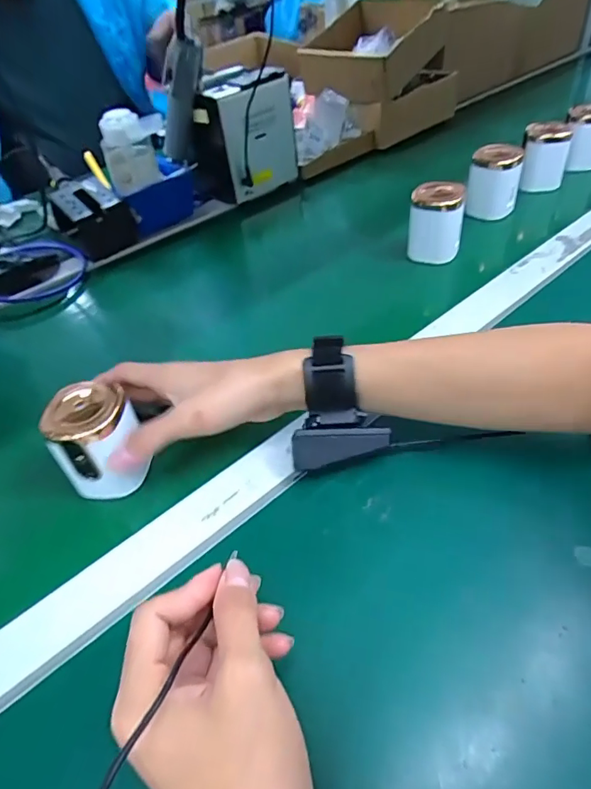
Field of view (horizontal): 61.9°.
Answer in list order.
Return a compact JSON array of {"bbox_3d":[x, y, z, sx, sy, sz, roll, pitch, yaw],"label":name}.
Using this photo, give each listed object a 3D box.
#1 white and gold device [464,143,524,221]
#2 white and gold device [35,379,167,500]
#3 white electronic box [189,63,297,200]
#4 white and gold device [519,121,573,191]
[{"bbox_3d":[0.241,-0.255,0.597,0.056,0.075,0.048,12,46,20],"label":"white and gold device"},{"bbox_3d":[-0.140,0.032,0.362,0.054,0.075,0.052,0,43,8],"label":"white and gold device"},{"bbox_3d":[-0.083,-0.367,0.719,0.133,0.160,0.111,-34,49,-26],"label":"white electronic box"},{"bbox_3d":[0.331,-0.315,0.658,0.056,0.076,0.053,15,47,22],"label":"white and gold device"}]

